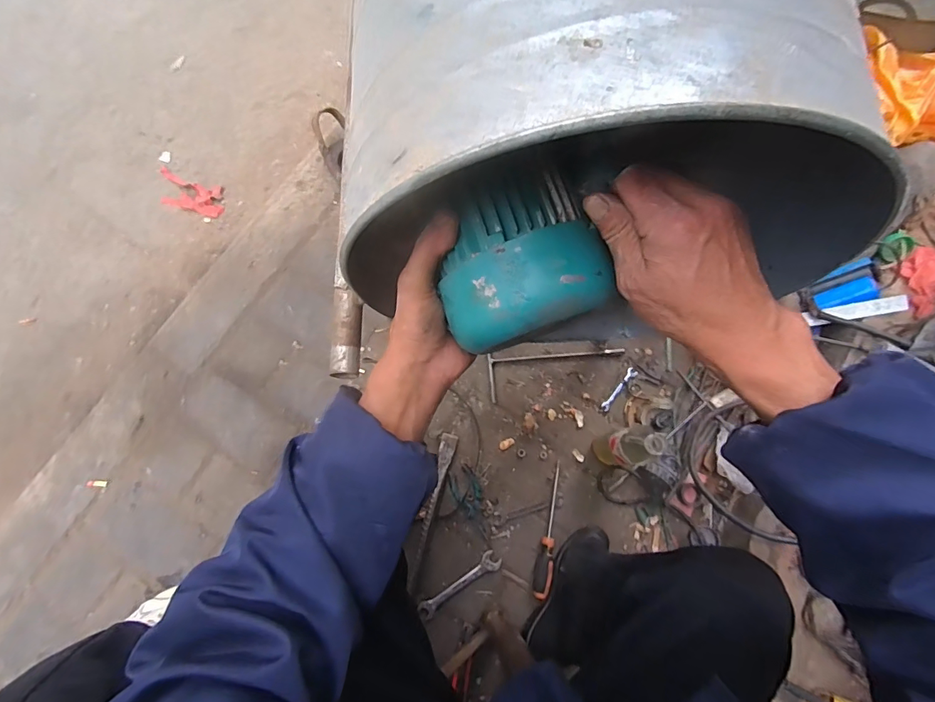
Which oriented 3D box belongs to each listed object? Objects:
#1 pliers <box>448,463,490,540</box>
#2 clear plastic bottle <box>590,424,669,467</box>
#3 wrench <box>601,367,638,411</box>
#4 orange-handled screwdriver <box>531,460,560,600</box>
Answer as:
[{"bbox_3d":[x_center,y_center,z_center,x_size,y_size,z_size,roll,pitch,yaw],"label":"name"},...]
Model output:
[{"bbox_3d":[0.012,0.294,0.888,0.055,0.019,0.138,-30,81,-12],"label":"pliers"},{"bbox_3d":[0.297,0.181,0.854,0.069,0.211,0.067,1,76,-5],"label":"clear plastic bottle"},{"bbox_3d":[0.328,0.082,0.986,0.021,0.006,0.113,42,76,5],"label":"wrench"},{"bbox_3d":[0.162,0.346,0.884,0.030,0.034,0.247,14,75,-2],"label":"orange-handled screwdriver"}]

